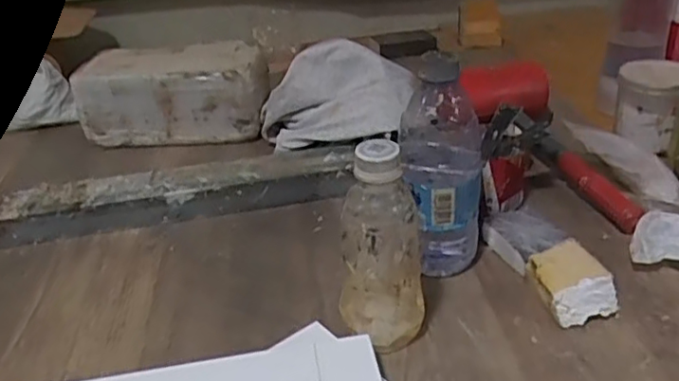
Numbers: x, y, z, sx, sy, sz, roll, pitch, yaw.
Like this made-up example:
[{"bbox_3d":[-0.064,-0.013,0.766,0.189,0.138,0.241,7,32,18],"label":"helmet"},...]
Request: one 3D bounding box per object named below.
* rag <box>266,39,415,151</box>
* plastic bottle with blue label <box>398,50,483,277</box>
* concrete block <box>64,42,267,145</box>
[{"bbox_3d":[-0.006,-0.113,0.729,0.180,0.084,0.126,-6,31,-2],"label":"rag"},{"bbox_3d":[0.085,-0.016,0.518,0.070,0.189,0.055,1,31,8],"label":"plastic bottle with blue label"},{"bbox_3d":[-0.218,-0.133,0.834,0.241,0.099,0.106,-1,31,6],"label":"concrete block"}]

